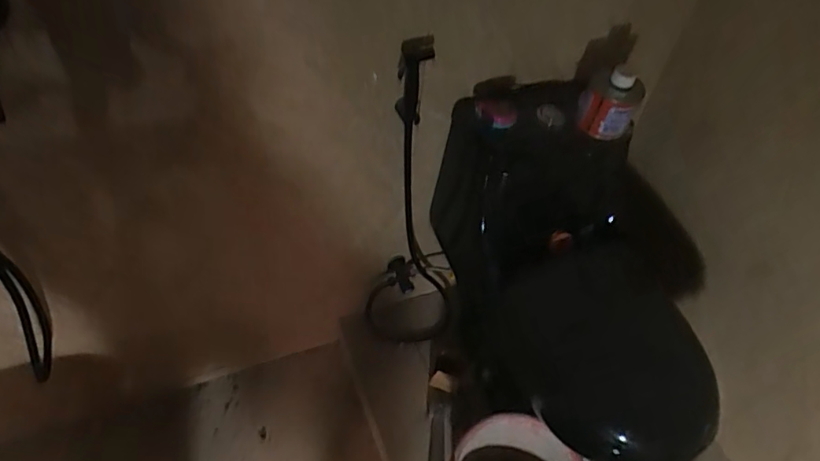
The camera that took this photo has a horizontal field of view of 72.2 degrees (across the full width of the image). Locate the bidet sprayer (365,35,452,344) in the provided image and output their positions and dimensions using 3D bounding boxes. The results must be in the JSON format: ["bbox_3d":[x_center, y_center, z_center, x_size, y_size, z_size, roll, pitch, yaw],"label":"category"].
[{"bbox_3d":[0.024,-0.015,1.267,0.213,0.817,0.140,4,47,-3],"label":"bidet sprayer"}]

